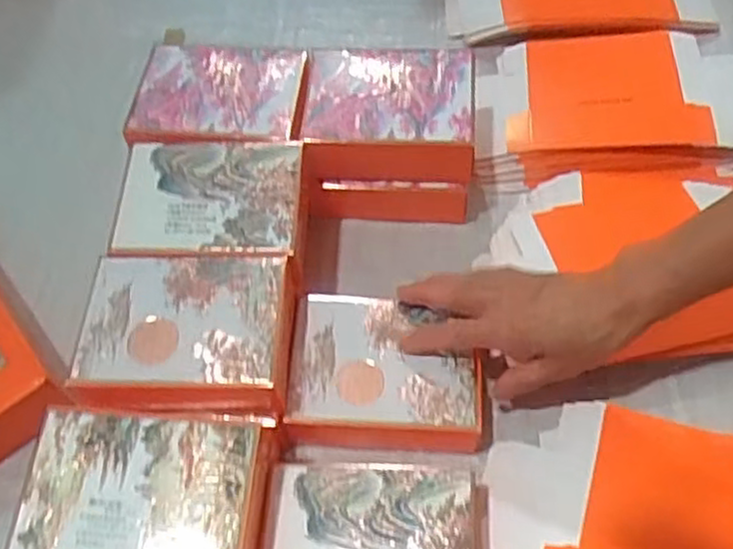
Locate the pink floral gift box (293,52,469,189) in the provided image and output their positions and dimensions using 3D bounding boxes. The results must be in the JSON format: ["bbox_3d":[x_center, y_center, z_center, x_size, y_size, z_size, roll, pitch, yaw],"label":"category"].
[{"bbox_3d":[0.018,-0.129,0.579,0.132,0.054,0.100,0,58,4],"label":"pink floral gift box"}]

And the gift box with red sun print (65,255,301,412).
[{"bbox_3d":[-0.114,0.042,0.483,0.136,0.046,0.104,-2,58,3],"label":"gift box with red sun print"}]

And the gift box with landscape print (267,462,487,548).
[{"bbox_3d":[0.008,0.173,0.452,0.133,0.060,0.098,2,57,4],"label":"gift box with landscape print"}]

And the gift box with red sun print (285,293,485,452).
[{"bbox_3d":[0.014,0.070,0.518,0.129,0.047,0.105,3,57,4],"label":"gift box with red sun print"}]

